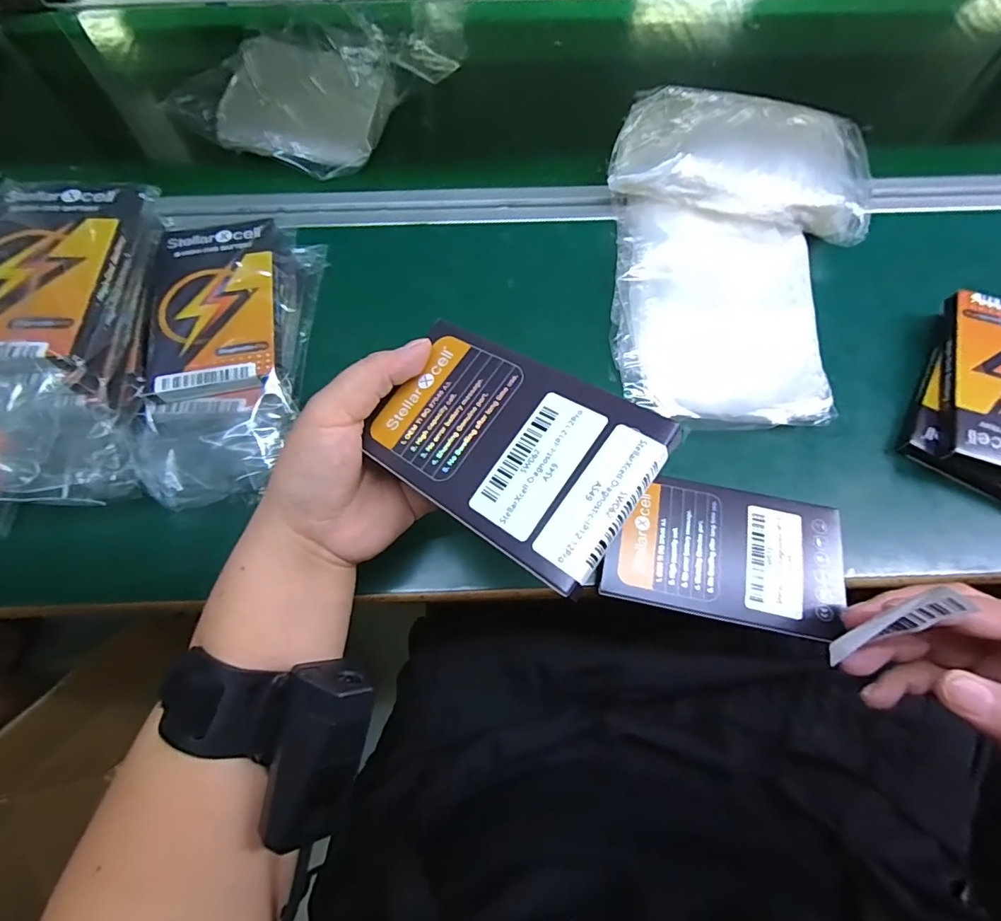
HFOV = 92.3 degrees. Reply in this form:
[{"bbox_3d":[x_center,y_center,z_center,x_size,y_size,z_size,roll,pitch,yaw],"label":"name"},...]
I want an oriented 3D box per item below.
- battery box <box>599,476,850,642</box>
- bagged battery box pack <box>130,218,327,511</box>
[{"bbox_3d":[0.129,0.053,0.281,0.129,0.015,0.075,11,67,5],"label":"battery box"},{"bbox_3d":[-0.185,-0.080,0.322,0.108,0.039,0.222,-4,66,-2],"label":"bagged battery box pack"}]

